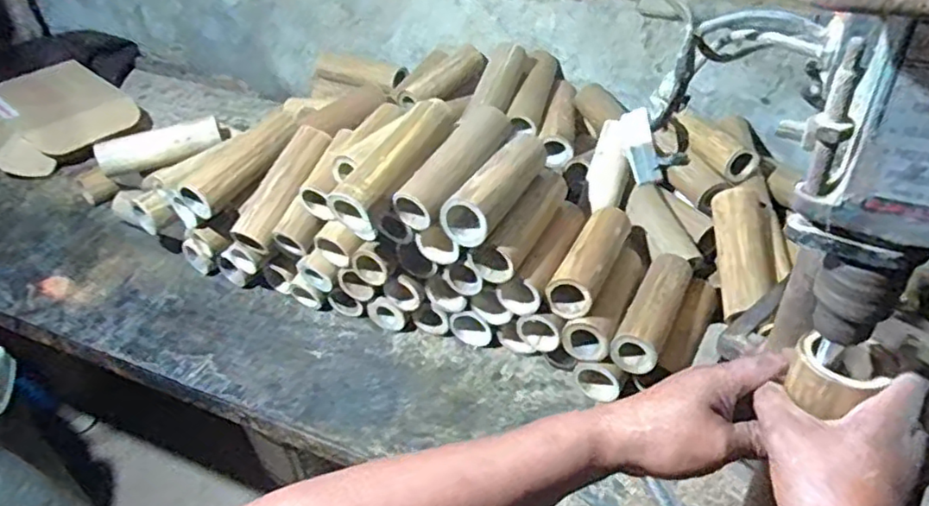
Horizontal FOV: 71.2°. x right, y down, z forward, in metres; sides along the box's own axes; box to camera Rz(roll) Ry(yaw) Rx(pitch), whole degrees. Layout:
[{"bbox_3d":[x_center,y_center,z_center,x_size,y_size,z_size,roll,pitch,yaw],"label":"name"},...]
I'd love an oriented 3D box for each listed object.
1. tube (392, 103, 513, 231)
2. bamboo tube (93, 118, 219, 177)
[{"bbox_3d":[-0.009,-0.101,0.737,0.059,0.048,0.176,24,60,29],"label":"tube"},{"bbox_3d":[-0.500,-0.171,1.025,0.221,0.063,0.066,-11,37,15],"label":"bamboo tube"}]

